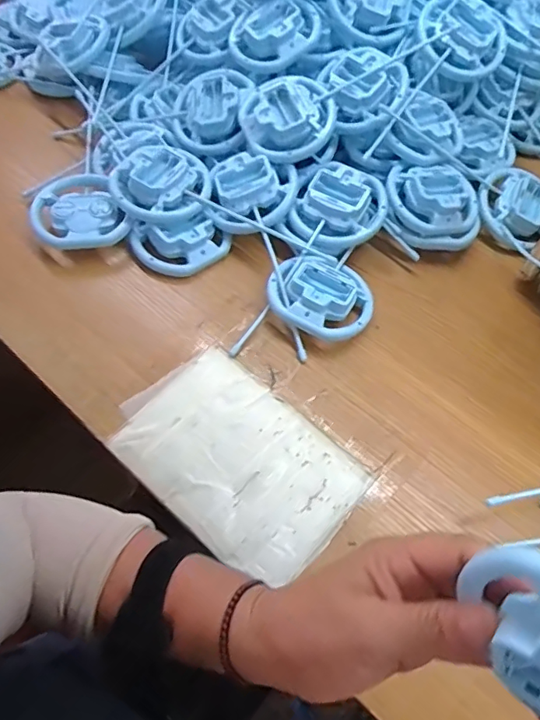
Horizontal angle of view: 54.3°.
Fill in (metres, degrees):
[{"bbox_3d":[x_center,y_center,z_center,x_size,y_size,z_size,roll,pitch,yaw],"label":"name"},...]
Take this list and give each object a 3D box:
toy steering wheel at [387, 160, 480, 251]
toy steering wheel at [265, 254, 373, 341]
[{"bbox_3d":[0.179,-0.168,0.581,0.108,0.048,0.087,17,59,6],"label":"toy steering wheel"},{"bbox_3d":[0.051,-0.066,0.521,0.102,0.026,0.085,18,59,6],"label":"toy steering wheel"}]

